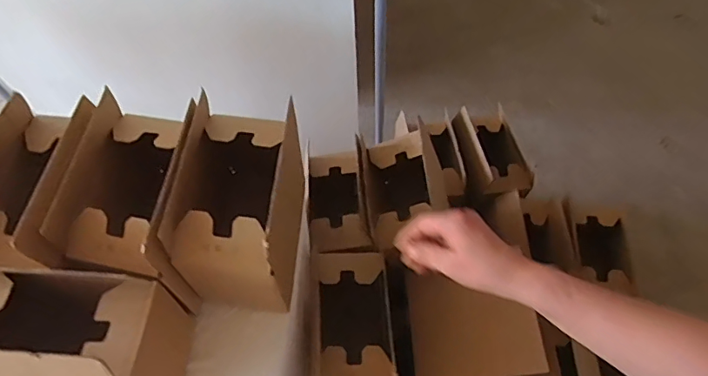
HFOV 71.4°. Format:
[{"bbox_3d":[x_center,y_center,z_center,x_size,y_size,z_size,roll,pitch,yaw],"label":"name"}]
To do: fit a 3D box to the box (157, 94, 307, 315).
[{"bbox_3d":[-0.159,0.022,0.708,0.148,0.248,0.256,1,61,2],"label":"box"}]

